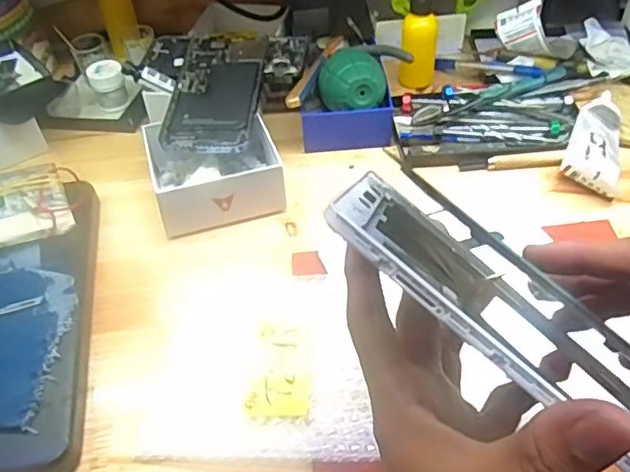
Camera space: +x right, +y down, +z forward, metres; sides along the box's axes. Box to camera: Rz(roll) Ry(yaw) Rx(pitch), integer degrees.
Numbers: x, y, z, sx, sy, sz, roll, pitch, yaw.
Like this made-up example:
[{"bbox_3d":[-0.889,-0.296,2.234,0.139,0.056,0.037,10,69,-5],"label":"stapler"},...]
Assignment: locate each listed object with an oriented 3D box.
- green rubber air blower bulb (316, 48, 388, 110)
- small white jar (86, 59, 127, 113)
[{"bbox_3d":[0.034,-0.135,0.559,0.060,0.062,0.053,-1,46,3],"label":"green rubber air blower bulb"},{"bbox_3d":[-0.207,-0.151,0.607,0.033,0.036,0.039,-19,48,-15],"label":"small white jar"}]

